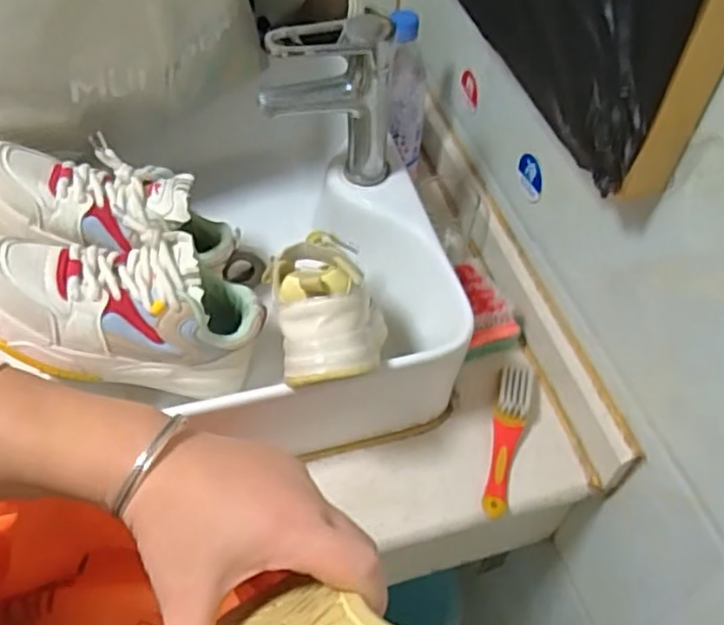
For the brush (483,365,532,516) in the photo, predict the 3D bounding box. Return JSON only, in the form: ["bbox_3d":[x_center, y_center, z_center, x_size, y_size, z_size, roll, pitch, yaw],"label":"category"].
[{"bbox_3d":[0.140,0.117,0.672,0.031,0.014,0.164,14,51,8],"label":"brush"}]

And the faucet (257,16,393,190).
[{"bbox_3d":[-0.031,-0.209,0.694,0.134,0.165,0.066,-8,51,-10],"label":"faucet"}]

